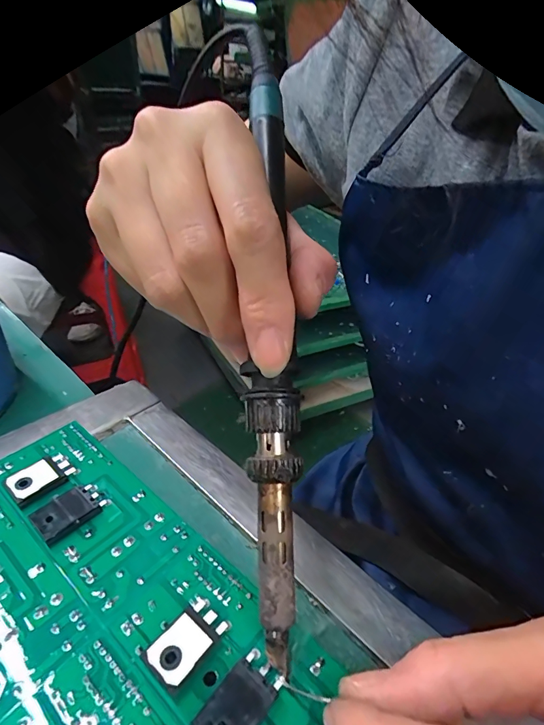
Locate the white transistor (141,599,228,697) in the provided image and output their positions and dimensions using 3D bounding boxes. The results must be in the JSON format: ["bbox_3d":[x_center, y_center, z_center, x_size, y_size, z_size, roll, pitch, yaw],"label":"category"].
[{"bbox_3d":[-0.028,0.091,0.134,0.015,0.006,0.025,27,42,27],"label":"white transistor"}]

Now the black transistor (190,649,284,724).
[{"bbox_3d":[-0.009,0.101,0.122,0.015,0.005,0.026,28,42,28],"label":"black transistor"}]

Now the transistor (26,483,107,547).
[{"bbox_3d":[-0.083,0.060,0.168,0.019,0.006,0.025,26,41,27],"label":"transistor"}]

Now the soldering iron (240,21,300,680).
[{"bbox_3d":[-0.001,-0.023,0.147,0.017,0.015,0.237,0,79,-8],"label":"soldering iron"}]

